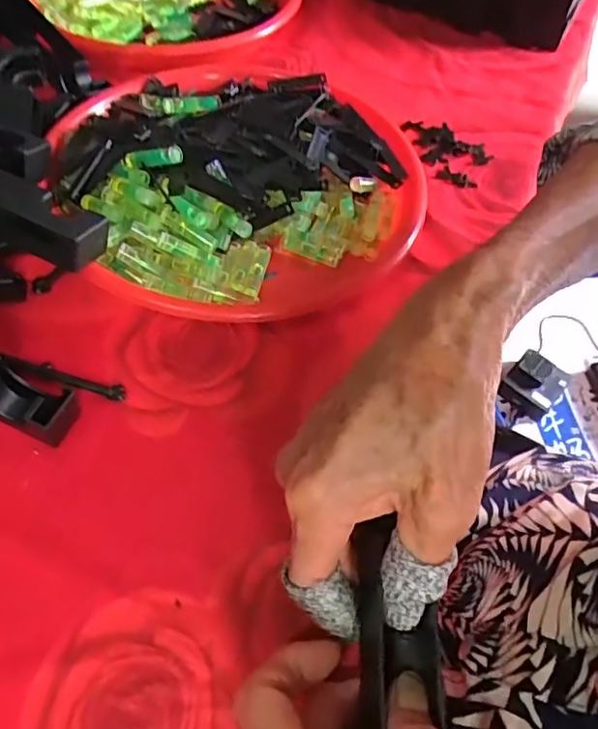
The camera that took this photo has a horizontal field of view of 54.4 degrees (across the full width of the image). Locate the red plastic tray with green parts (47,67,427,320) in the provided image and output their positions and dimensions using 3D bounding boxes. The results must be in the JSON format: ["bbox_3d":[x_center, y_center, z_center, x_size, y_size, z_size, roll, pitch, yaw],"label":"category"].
[{"bbox_3d":[-0.041,-0.131,0.387,0.217,0.044,0.235,-28,64,-20],"label":"red plastic tray with green parts"}]

